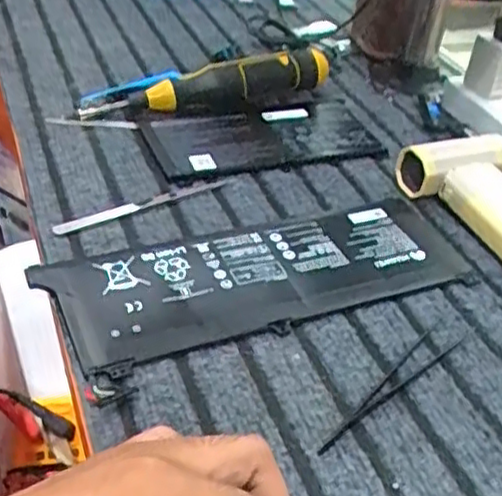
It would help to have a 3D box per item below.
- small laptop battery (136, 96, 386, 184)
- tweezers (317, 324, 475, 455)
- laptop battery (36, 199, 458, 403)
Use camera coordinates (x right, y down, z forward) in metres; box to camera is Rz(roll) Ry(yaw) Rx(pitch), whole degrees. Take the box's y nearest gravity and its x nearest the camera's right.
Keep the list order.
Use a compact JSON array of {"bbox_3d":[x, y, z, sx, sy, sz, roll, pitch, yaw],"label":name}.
[{"bbox_3d":[0.013,-0.092,0.560,0.186,0.012,0.087,-11,42,-22],"label":"small laptop battery"},{"bbox_3d":[0.077,0.070,0.378,0.133,0.004,0.017,-27,50,-36],"label":"tweezers"},{"bbox_3d":[0.011,0.014,0.430,0.256,0.009,0.096,-15,44,-26],"label":"laptop battery"}]

